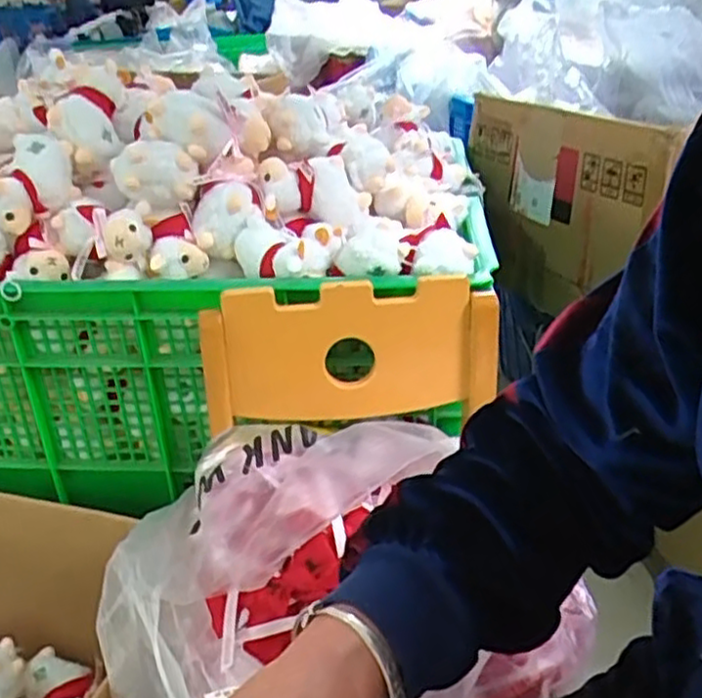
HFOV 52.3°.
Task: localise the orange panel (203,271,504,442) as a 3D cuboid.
[{"bbox_3d":[-0.001,0.005,0.700,0.279,0.136,0.038,-4,28,-4],"label":"orange panel"}]

